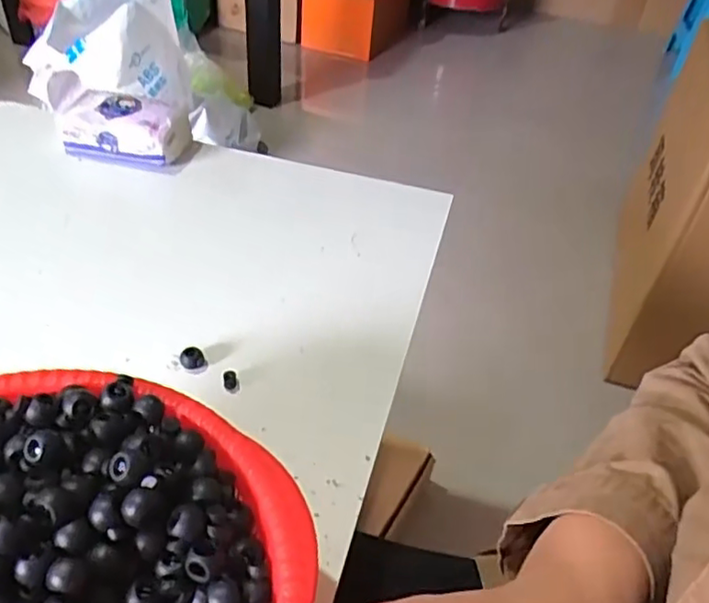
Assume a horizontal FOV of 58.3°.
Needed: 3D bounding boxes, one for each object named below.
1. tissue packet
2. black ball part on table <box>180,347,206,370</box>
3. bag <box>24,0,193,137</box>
[{"bbox_3d":[-0.228,-0.171,0.635,0.125,0.048,0.057,11,42,6],"label":"tissue packet"},{"bbox_3d":[-0.112,0.040,0.441,0.016,0.012,0.012,-3,42,-10],"label":"black ball part on table"},{"bbox_3d":[-0.521,-0.552,1.340,0.323,0.218,0.246,-10,44,-17],"label":"bag"}]

